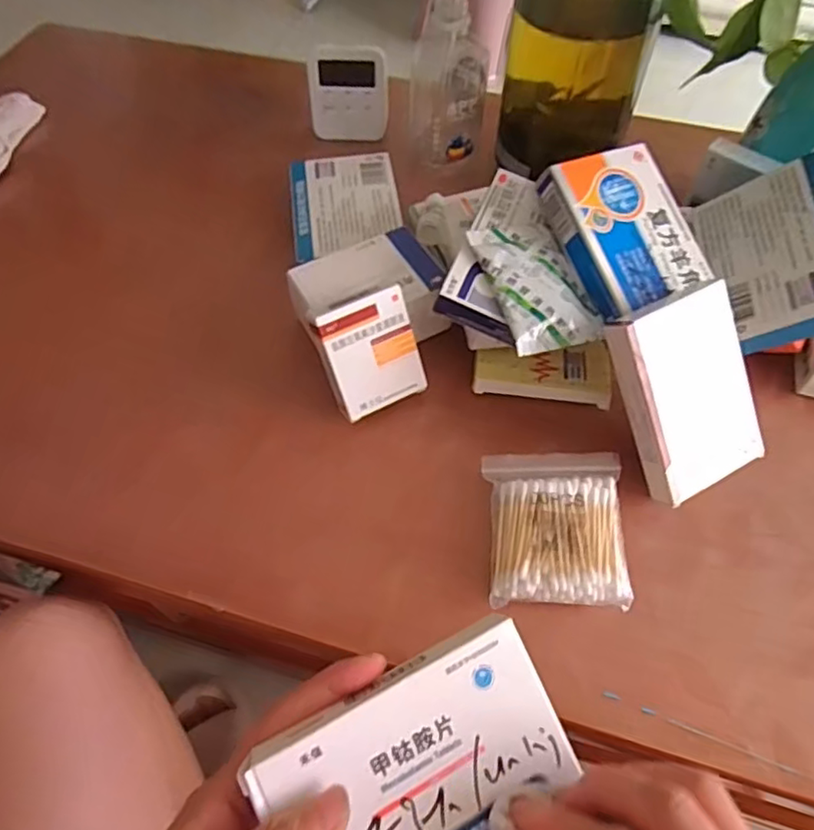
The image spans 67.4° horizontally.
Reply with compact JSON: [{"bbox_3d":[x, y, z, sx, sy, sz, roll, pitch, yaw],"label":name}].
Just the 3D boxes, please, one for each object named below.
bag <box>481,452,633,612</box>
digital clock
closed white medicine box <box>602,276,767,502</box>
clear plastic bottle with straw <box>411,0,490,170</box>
[{"bbox_3d":[0.092,0.069,0.380,0.081,0.022,0.098,1,58,2],"label":"bag"},{"bbox_3d":[-0.056,-0.310,0.590,0.072,0.081,0.019,4,38,7],"label":"digital clock"},{"bbox_3d":[0.179,-0.015,0.384,0.082,0.016,0.123,-23,104,-17],"label":"closed white medicine box"},{"bbox_3d":[0.037,-0.293,0.528,0.061,0.144,0.054,9,58,7],"label":"clear plastic bottle with straw"}]

